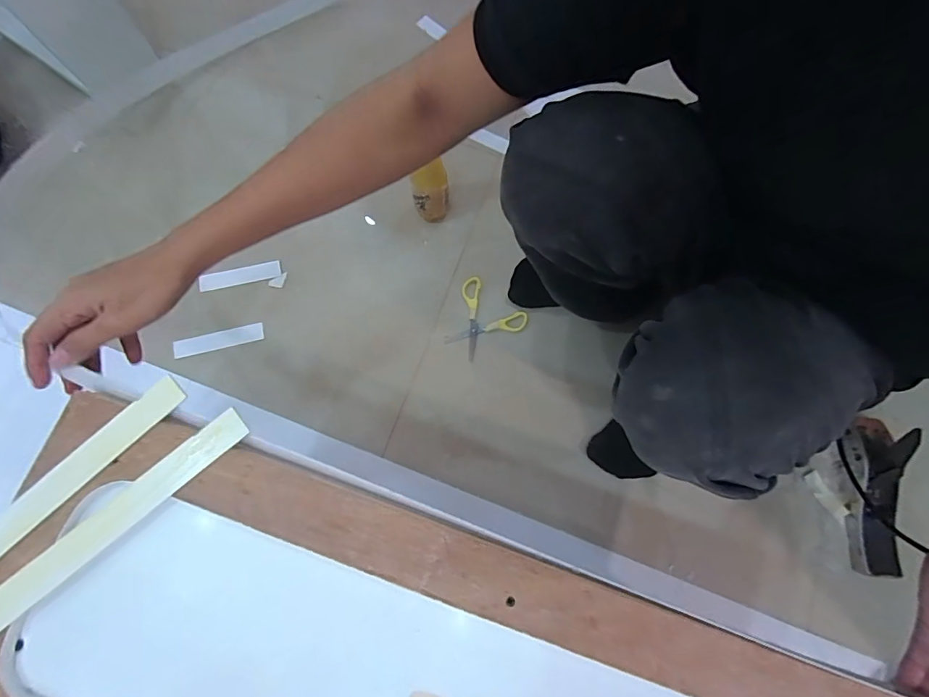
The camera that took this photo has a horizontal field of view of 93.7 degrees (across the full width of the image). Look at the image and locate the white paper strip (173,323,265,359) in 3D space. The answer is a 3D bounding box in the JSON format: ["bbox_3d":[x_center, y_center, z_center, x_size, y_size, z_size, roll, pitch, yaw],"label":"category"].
[{"bbox_3d":[-0.360,-0.012,0.637,0.127,0.005,0.027,-12,77,-4],"label":"white paper strip"}]

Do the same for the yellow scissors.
[{"bbox_3d":[0.022,-0.039,0.650,0.109,0.010,0.105,37,78,8],"label":"yellow scissors"}]

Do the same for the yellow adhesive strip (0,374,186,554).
[{"bbox_3d":[-0.309,0.109,0.318,0.027,0.006,0.236,44,80,8],"label":"yellow adhesive strip"}]

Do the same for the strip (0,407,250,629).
[{"bbox_3d":[-0.261,0.129,0.311,0.235,0.005,0.025,-40,80,-10],"label":"strip"}]

